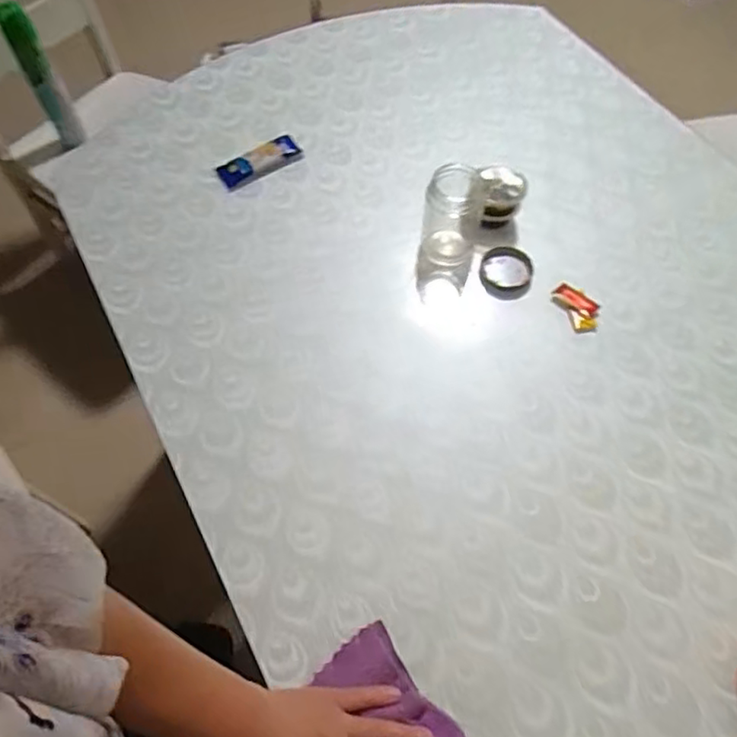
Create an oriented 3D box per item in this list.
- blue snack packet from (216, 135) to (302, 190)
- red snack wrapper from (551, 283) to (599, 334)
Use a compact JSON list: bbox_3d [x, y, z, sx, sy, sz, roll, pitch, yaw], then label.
[{"bbox_3d":[-0.154,-0.292,0.856,0.116,0.022,0.038,-31,64,-16],"label":"blue snack packet"},{"bbox_3d":[0.254,-0.075,0.739,0.041,0.011,0.065,-23,62,-12],"label":"red snack wrapper"}]

